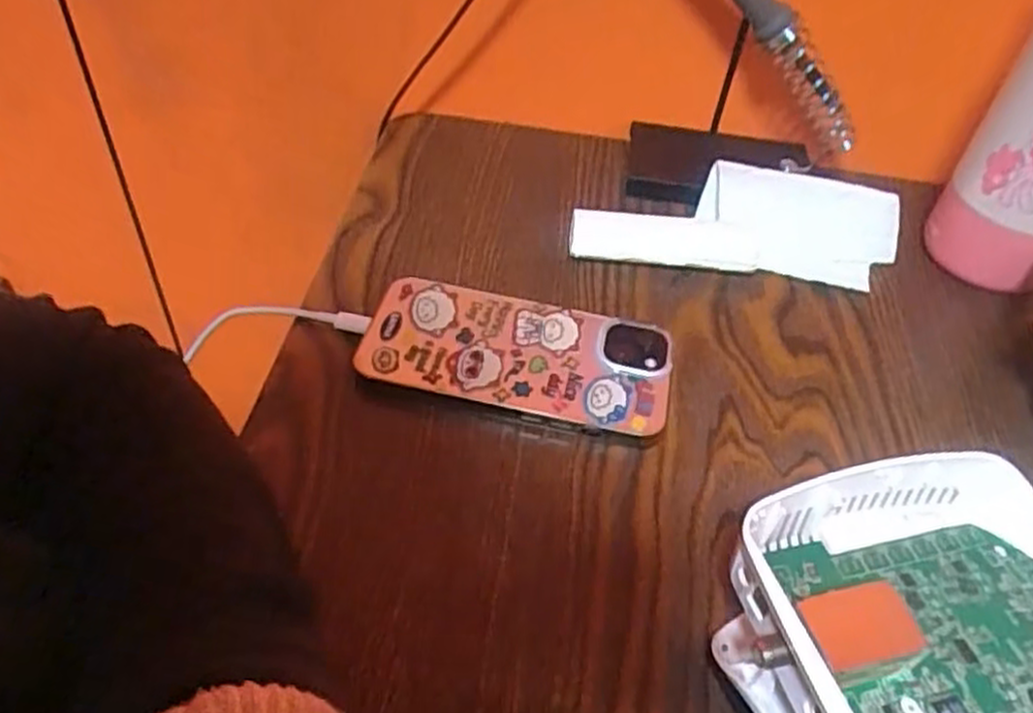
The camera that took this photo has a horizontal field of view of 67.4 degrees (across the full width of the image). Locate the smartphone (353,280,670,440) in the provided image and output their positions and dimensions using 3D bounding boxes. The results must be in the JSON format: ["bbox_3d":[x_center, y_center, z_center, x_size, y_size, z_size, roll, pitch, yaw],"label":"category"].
[{"bbox_3d":[0.000,0.000,0.369,0.142,0.015,0.066,11,48,5],"label":"smartphone"}]

